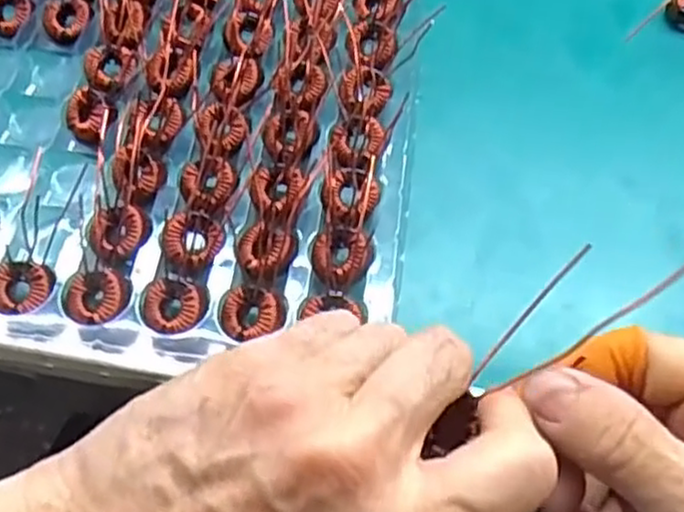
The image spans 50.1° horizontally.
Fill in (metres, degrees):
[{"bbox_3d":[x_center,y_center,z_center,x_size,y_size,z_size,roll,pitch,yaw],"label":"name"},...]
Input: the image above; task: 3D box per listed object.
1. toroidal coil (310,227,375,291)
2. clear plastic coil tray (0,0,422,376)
[{"bbox_3d":[-0.001,0.000,0.322,0.028,0.008,0.028,1,60,-1],"label":"toroidal coil"},{"bbox_3d":[-0.107,-0.072,0.373,0.284,0.023,0.257,9,60,4],"label":"clear plastic coil tray"}]

